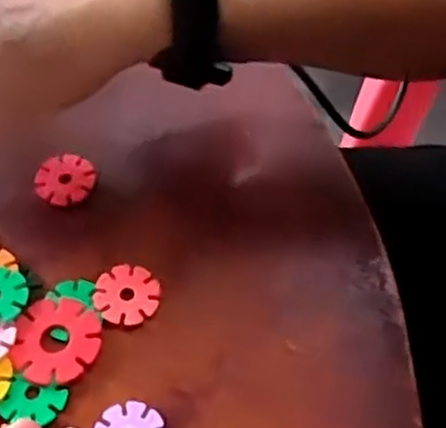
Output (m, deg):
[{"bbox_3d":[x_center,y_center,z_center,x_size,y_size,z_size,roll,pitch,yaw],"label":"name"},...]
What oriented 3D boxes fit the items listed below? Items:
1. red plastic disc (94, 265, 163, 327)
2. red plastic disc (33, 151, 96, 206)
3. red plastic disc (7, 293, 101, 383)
[{"bbox_3d":[-0.047,0.039,0.381,0.029,0.005,0.030,0,57,0],"label":"red plastic disc"},{"bbox_3d":[-0.086,-0.019,0.424,0.033,0.004,0.032,0,57,0],"label":"red plastic disc"},{"bbox_3d":[-0.079,0.059,0.368,0.041,0.004,0.042,0,57,0],"label":"red plastic disc"}]

